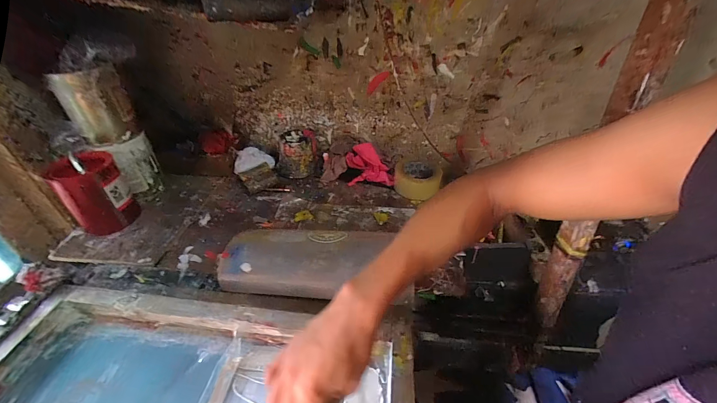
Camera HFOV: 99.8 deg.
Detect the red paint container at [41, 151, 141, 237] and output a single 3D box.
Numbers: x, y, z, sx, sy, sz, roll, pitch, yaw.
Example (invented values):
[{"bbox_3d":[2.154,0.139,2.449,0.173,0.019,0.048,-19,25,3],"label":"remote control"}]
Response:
[{"bbox_3d":[-0.527,-0.017,0.611,0.107,0.138,0.103,34,48,31],"label":"red paint container"}]

